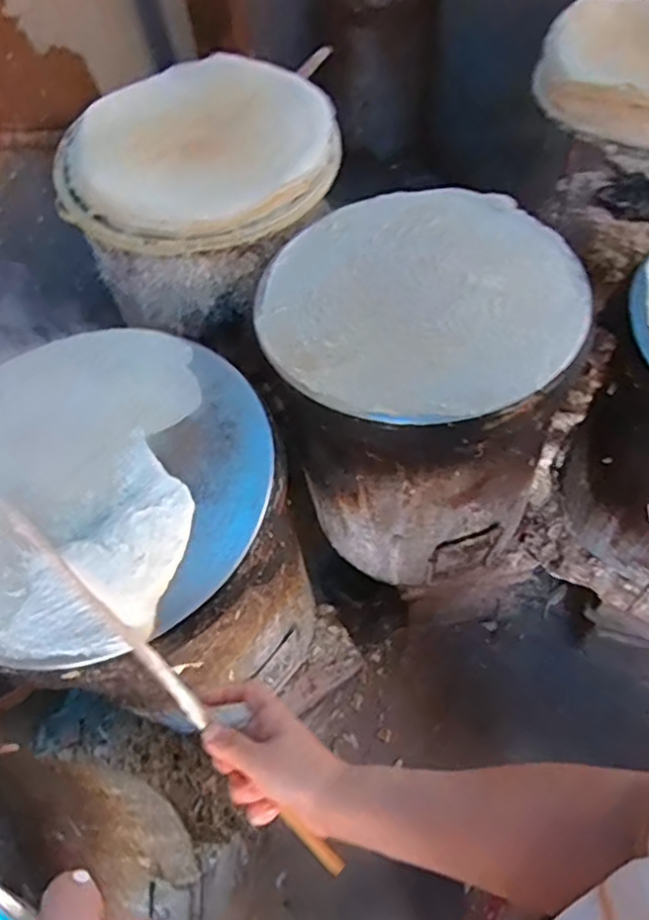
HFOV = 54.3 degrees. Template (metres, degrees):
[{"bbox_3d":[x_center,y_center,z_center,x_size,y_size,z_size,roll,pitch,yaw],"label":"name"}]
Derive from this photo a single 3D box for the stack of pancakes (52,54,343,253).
[{"bbox_3d":[-0.171,-0.439,0.897,0.398,0.059,0.332,-32,61,-14],"label":"stack of pancakes"}]

